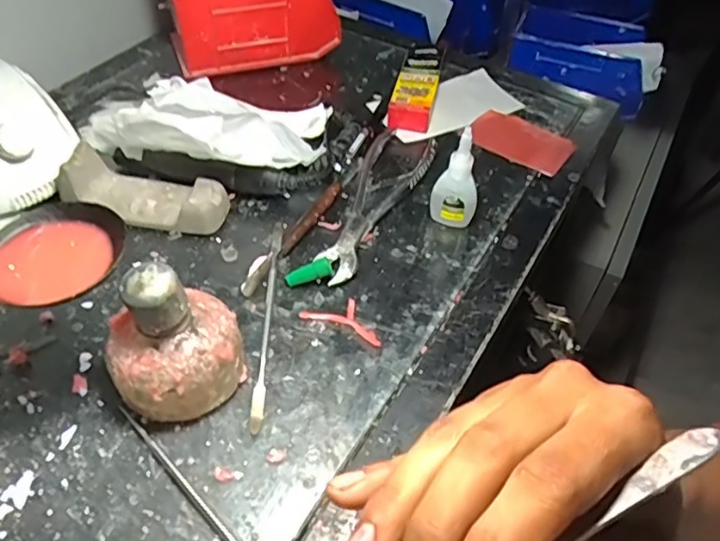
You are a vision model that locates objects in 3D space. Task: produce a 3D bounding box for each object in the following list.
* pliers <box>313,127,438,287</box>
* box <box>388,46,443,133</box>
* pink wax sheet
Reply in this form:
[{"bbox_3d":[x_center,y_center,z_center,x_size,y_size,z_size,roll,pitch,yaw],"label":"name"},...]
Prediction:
[{"bbox_3d":[0.018,-0.060,0.491,0.056,0.012,0.195,15,48,10],"label":"pliers"},{"bbox_3d":[0.057,-0.181,0.590,0.043,0.035,0.107,11,47,6],"label":"box"},{"bbox_3d":[0.156,-0.126,0.564,0.093,0.010,0.065,29,52,20],"label":"pink wax sheet"}]

